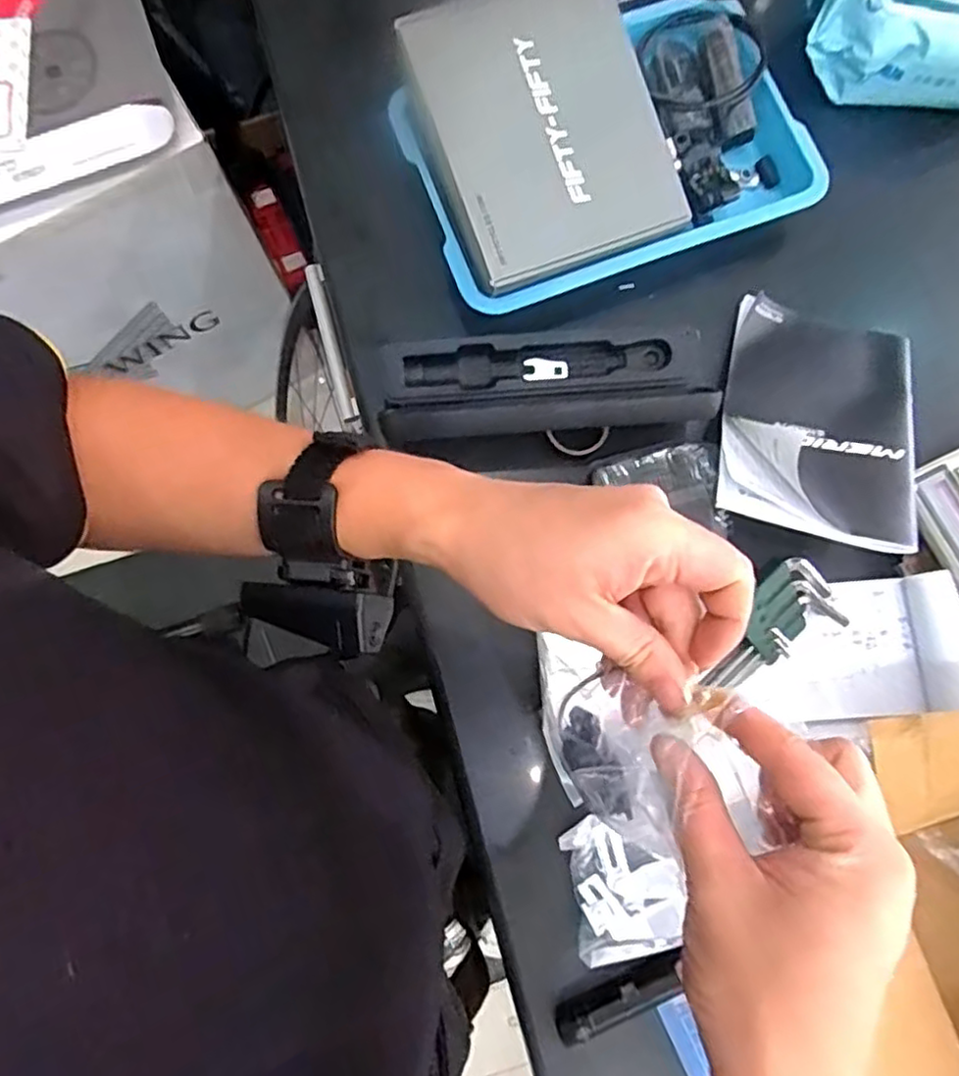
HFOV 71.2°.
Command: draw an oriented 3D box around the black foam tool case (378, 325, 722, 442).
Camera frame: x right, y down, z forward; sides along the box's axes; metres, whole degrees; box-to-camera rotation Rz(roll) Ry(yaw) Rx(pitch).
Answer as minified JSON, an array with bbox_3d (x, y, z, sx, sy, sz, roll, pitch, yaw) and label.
[{"bbox_3d":[0.050,-0.124,0.530,0.255,0.052,0.097,-4,80,-2],"label":"black foam tool case"}]

